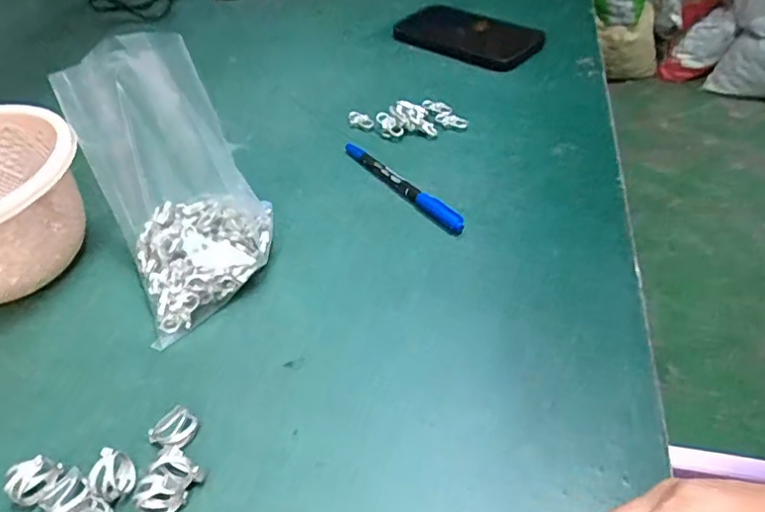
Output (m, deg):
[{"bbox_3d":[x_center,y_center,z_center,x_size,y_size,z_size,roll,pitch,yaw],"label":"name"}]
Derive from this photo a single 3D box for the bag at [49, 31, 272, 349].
[{"bbox_3d":[-0.132,-0.056,0.357,0.099,0.139,0.136,-23,49,-19],"label":"bag"}]

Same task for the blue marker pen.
[{"bbox_3d":[0.013,-0.057,0.437,0.014,0.009,0.138,-31,52,-25],"label":"blue marker pen"}]

